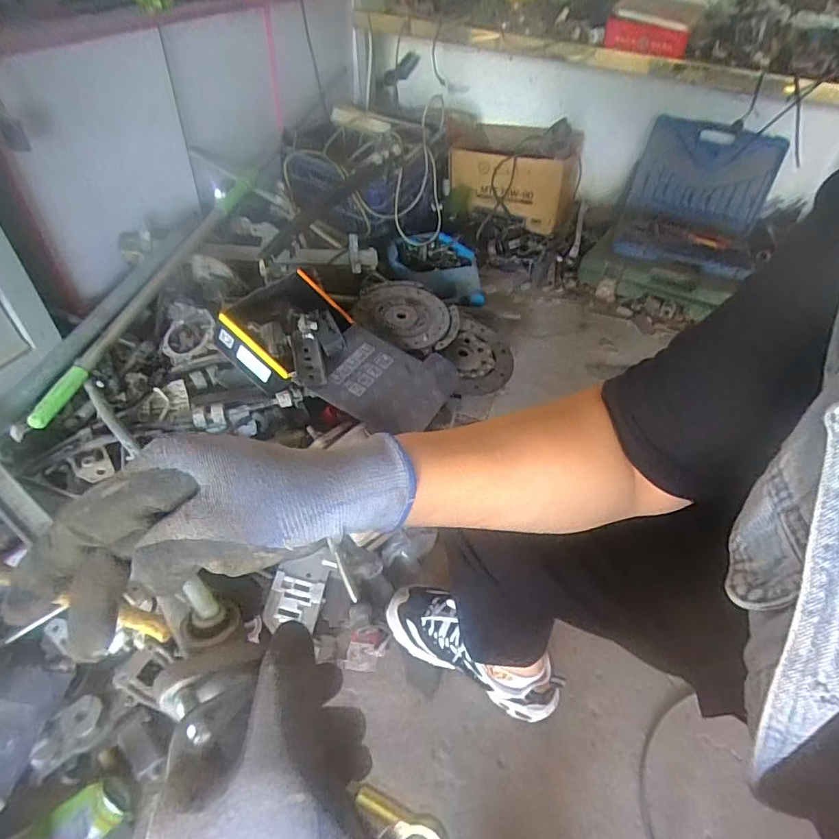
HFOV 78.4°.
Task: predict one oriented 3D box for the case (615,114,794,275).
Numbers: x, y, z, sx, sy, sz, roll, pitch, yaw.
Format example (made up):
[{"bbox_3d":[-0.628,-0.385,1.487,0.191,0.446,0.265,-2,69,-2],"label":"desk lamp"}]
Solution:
[{"bbox_3d":[0.793,-0.632,1.472,0.384,0.280,0.352,23,49,15],"label":"case"}]

